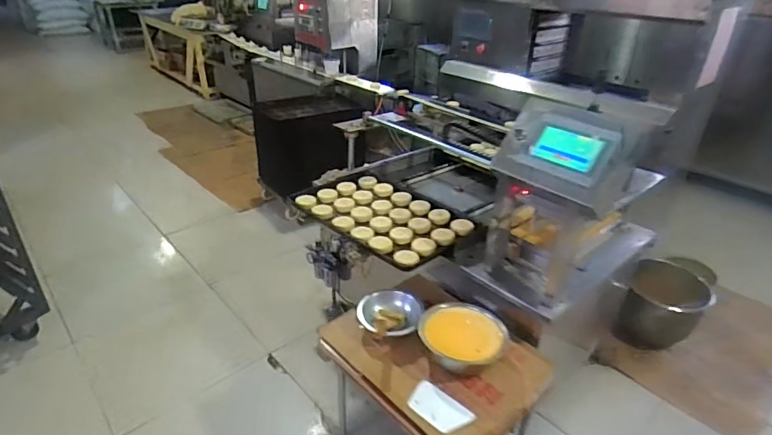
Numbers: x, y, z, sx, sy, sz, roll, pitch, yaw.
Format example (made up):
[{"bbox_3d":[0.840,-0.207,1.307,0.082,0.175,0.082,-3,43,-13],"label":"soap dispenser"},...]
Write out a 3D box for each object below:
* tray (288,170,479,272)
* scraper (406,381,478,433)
[{"bbox_3d":[-0.009,-0.008,1.599,0.458,0.067,0.601,-24,39,-39],"label":"tray"},{"bbox_3d":[0.119,0.445,1.081,0.103,0.010,0.155,-14,29,-42],"label":"scraper"}]

